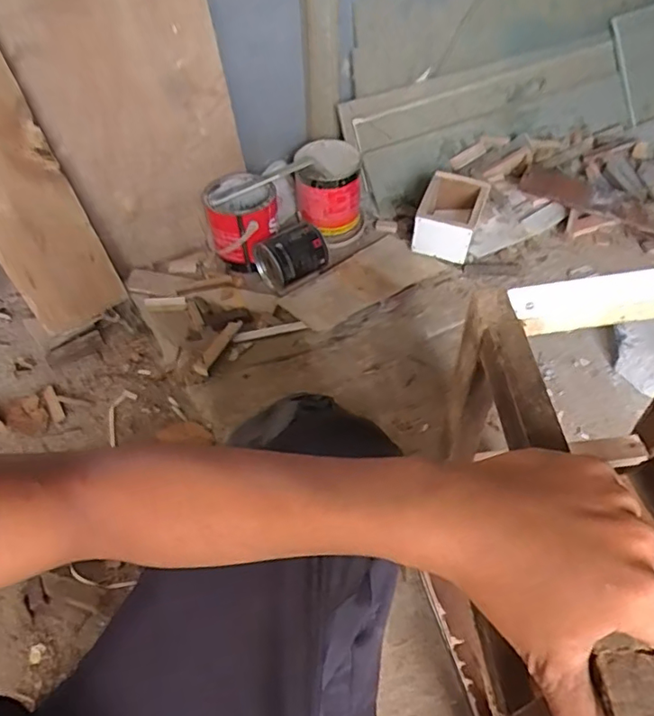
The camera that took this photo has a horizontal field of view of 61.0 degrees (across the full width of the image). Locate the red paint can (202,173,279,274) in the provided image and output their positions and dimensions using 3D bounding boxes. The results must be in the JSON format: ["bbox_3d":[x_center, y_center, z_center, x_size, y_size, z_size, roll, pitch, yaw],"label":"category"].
[{"bbox_3d":[-0.180,-0.296,1.218,0.147,0.147,0.150,-5,49,-3],"label":"red paint can"}]

